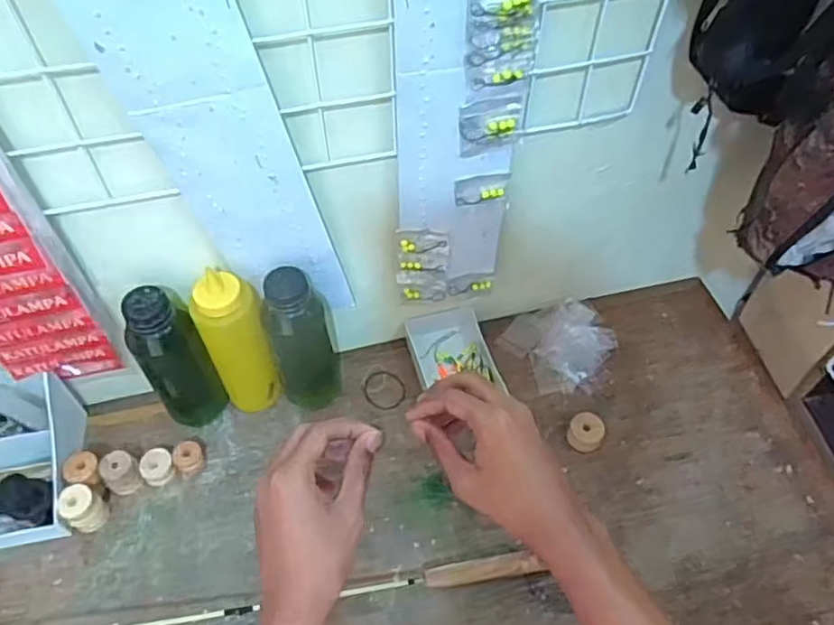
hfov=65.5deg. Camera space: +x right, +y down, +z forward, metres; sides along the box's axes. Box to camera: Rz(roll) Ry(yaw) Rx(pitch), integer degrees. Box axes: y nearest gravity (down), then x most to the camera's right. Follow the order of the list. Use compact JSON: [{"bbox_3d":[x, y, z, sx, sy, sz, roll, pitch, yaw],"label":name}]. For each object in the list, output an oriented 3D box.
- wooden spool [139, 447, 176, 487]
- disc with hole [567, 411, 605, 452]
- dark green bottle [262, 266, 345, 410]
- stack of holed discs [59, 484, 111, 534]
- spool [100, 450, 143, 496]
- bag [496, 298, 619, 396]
[{"bbox_3d":[-0.267,0.158,0.667,0.032,0.023,0.031,0,54,0],"label":"wooden spool"},{"bbox_3d":[0.179,0.126,0.688,0.035,0.019,0.042,22,57,16],"label":"disc with hole"},{"bbox_3d":[-0.117,0.020,0.664,0.059,0.186,0.073,-12,54,-8],"label":"dark green bottle"},{"bbox_3d":[-0.324,0.190,0.632,0.035,0.049,0.030,-29,59,-19],"label":"stack of holed discs"},{"bbox_3d":[-0.298,0.163,0.656,0.035,0.037,0.031,36,61,24],"label":"spool"},{"bbox_3d":[0.170,0.037,0.753,0.115,0.017,0.117,-23,57,-16],"label":"bag"}]

